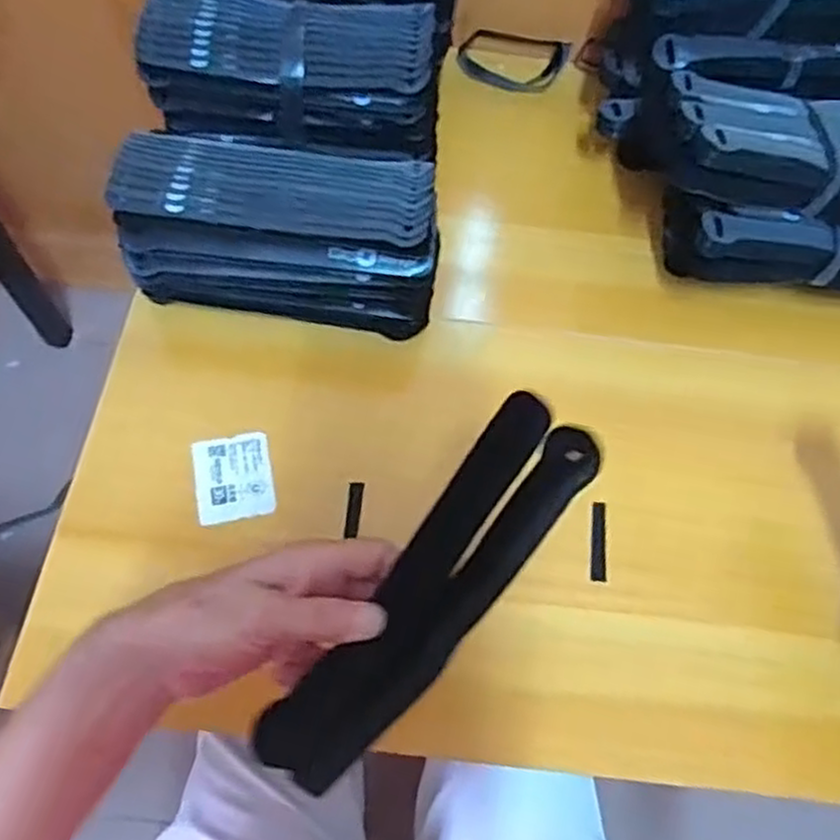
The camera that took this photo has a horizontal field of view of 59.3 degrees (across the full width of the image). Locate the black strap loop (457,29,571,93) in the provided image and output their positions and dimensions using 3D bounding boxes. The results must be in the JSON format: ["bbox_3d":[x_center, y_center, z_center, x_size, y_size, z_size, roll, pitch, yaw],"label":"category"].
[{"bbox_3d":[0.084,-0.323,0.663,0.097,0.009,0.061,9,65,1],"label":"black strap loop"}]

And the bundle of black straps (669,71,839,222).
[{"bbox_3d":[0.281,-0.189,0.516,0.223,0.052,0.115,5,65,-1],"label":"bundle of black straps"}]

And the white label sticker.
[{"bbox_3d":[-0.123,0.038,0.489,0.050,0.007,0.057,-10,66,-8],"label":"white label sticker"}]

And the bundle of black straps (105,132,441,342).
[{"bbox_3d":[-0.092,-0.127,0.505,0.201,0.092,0.083,5,65,-1],"label":"bundle of black straps"}]

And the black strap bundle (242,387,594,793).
[{"bbox_3d":[0.006,0.077,0.333,0.049,0.011,0.196,37,81,13],"label":"black strap bundle"}]

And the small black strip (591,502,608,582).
[{"bbox_3d":[0.117,0.079,0.482,0.010,0.005,0.053,5,65,-1],"label":"small black strip"}]

